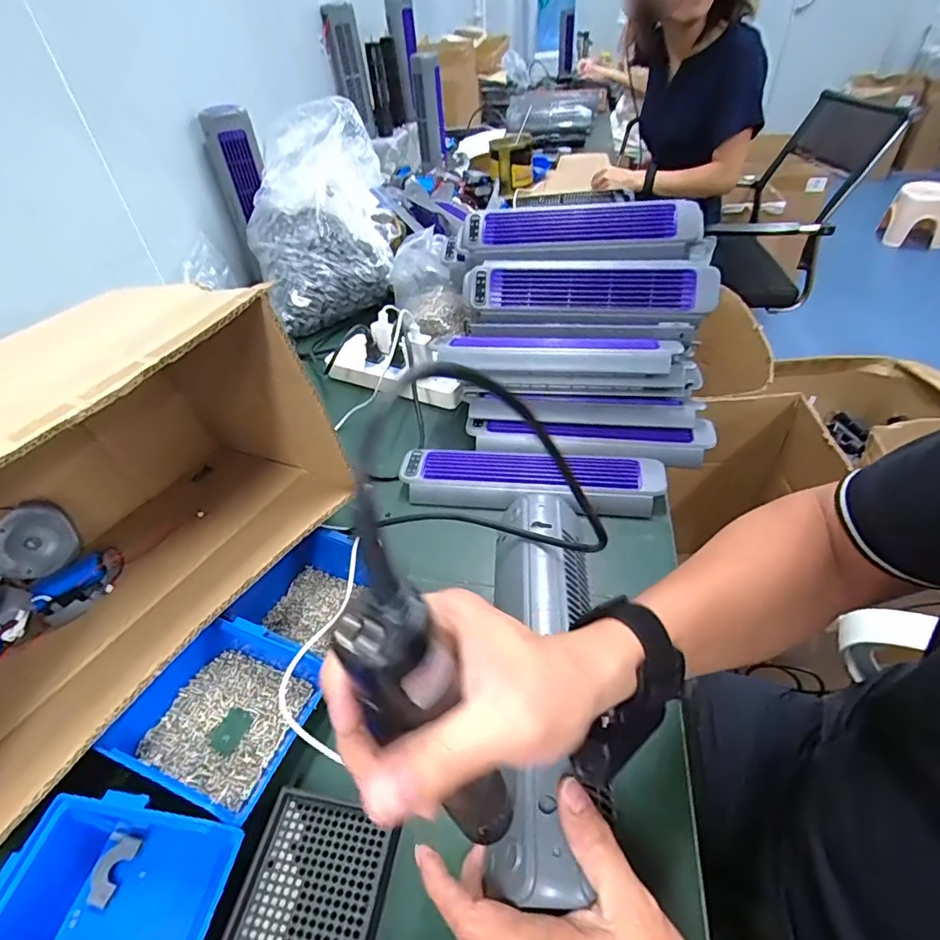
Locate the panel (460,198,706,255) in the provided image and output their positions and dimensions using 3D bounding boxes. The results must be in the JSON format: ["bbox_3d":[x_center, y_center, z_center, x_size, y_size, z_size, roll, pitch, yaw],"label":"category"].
[{"bbox_3d":[0.144,-0.324,0.702,0.319,0.040,0.081,4,89,12],"label":"panel"}]

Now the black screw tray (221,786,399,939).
[{"bbox_3d":[-0.108,0.287,0.331,0.090,0.014,0.132,5,44,11],"label":"black screw tray"}]

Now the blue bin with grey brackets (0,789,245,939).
[{"bbox_3d":[-0.226,0.282,0.321,0.141,0.067,0.122,3,44,10],"label":"blue bin with grey brackets"}]

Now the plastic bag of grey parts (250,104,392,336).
[{"bbox_3d":[-0.261,-0.432,0.901,0.247,0.286,0.204,-18,44,-13],"label":"plastic bag of grey parts"}]

